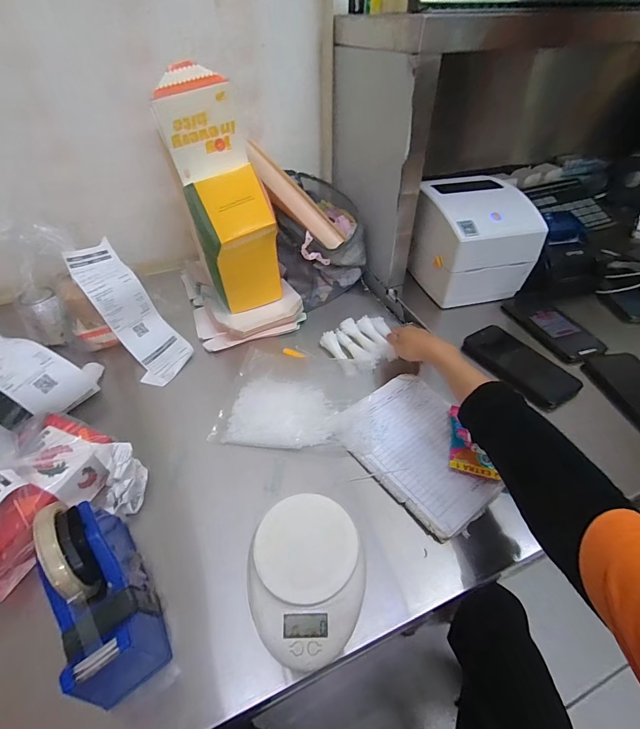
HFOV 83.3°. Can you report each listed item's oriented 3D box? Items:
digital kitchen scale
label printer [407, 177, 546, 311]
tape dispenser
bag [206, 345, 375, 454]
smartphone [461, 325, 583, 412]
[{"bbox_3d":[-0.013,0.208,0.362,0.113,0.027,0.142,-3,44,-2],"label":"digital kitchen scale"},{"bbox_3d":[0.271,-0.240,0.682,0.174,0.154,0.198,-11,45,-10],"label":"label printer"},{"bbox_3d":[-0.205,0.200,0.329,0.064,0.108,0.171,-29,50,-26],"label":"tape dispenser"},{"bbox_3d":[-0.029,0.047,0.542,0.218,0.020,0.177,5,44,6],"label":"bag"},{"bbox_3d":[0.309,-0.004,0.559,0.085,0.011,0.166,-23,48,-21],"label":"smartphone"}]

